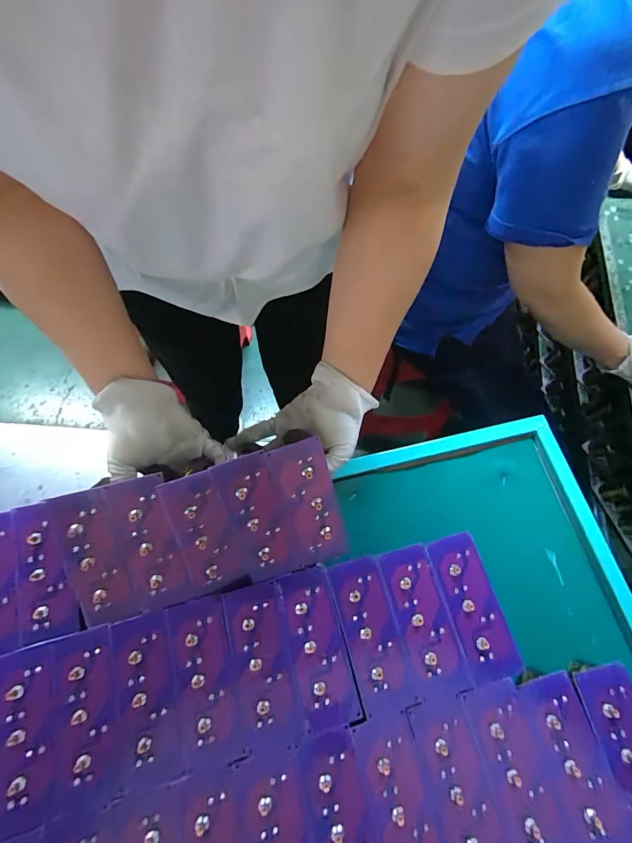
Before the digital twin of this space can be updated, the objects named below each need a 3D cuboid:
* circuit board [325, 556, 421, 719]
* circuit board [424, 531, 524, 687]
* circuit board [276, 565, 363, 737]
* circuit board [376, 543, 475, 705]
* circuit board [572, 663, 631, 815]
[{"bbox_3d":[0.056,0.210,0.382,0.054,0.004,0.136,-14,71,-7],"label":"circuit board"},{"bbox_3d":[0.160,0.189,0.393,0.051,0.007,0.135,-14,71,-7],"label":"circuit board"},{"bbox_3d":[0.001,0.220,0.375,0.054,0.004,0.139,-12,71,-7],"label":"circuit board"},{"bbox_3d":[0.107,0.200,0.388,0.057,0.004,0.136,-13,71,-7],"label":"circuit board"},{"bbox_3d":[0.293,0.306,0.352,0.055,0.008,0.130,-9,70,-6],"label":"circuit board"}]

